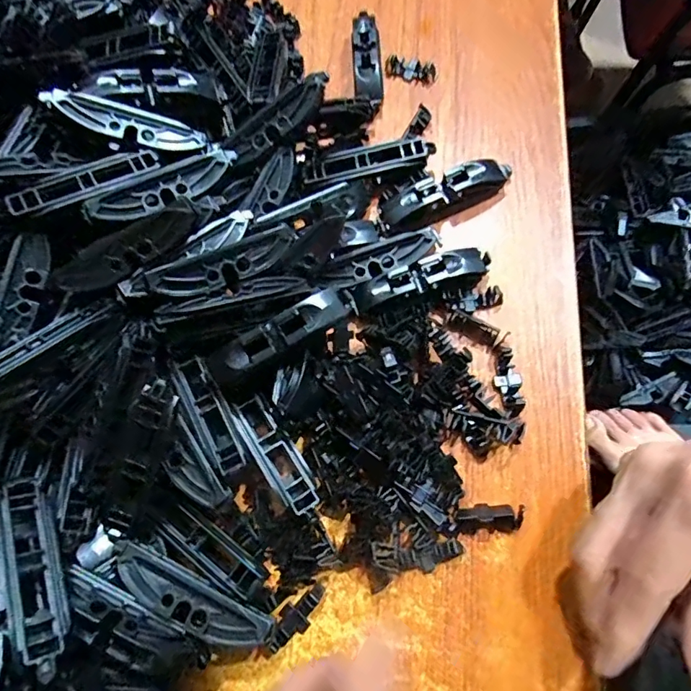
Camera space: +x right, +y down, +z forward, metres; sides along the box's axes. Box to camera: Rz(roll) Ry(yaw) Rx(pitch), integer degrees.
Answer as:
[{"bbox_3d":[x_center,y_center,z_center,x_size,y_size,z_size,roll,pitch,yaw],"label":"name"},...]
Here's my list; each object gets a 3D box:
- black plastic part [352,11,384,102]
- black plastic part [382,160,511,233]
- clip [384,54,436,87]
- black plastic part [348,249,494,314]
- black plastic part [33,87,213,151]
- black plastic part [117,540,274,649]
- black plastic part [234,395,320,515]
[{"bbox_3d":[0.014,-0.196,0.313,0.018,0.018,0.074,-5,70,6],"label":"black plastic part"},{"bbox_3d":[0.059,-0.090,0.270,0.075,0.015,0.021,-24,69,-1],"label":"black plastic part"},{"bbox_3d":[0.043,-0.184,0.310,0.034,0.009,0.011,25,75,15],"label":"clip"},{"bbox_3d":[0.040,-0.036,0.255,0.074,0.013,0.018,-16,69,2],"label":"black plastic part"},{"bbox_3d":[-0.116,-0.119,0.248,0.078,0.007,0.016,9,70,-22],"label":"black plastic part"},{"bbox_3d":[-0.070,0.113,0.210,0.077,0.014,0.019,24,75,15],"label":"black plastic part"},{"bbox_3d":[-0.035,0.054,0.232,0.019,0.008,0.062,-35,70,-6],"label":"black plastic part"}]

